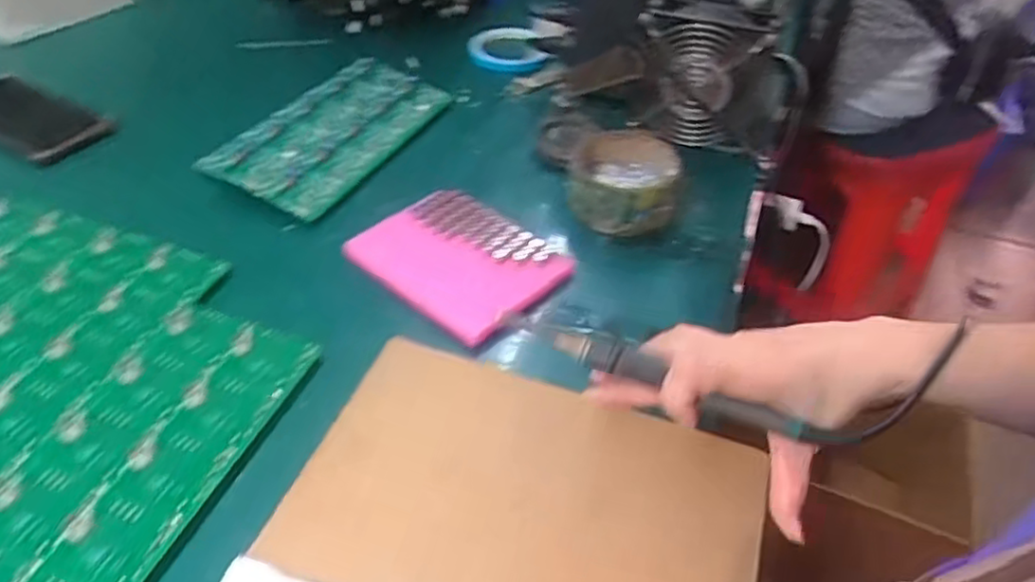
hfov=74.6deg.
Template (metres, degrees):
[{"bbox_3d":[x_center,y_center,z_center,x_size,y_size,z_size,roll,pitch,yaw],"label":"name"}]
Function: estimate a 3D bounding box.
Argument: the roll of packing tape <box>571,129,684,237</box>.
[{"bbox_3d":[0.088,-0.092,0.568,0.087,0.041,0.086,8,47,4],"label":"roll of packing tape"}]

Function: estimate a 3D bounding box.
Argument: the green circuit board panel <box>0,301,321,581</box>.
[{"bbox_3d":[-0.221,0.095,0.388,0.113,0.008,0.227,16,47,14],"label":"green circuit board panel"}]

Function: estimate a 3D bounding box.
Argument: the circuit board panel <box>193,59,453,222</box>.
[{"bbox_3d":[-0.168,-0.150,0.612,0.113,0.020,0.210,23,49,20],"label":"circuit board panel"}]

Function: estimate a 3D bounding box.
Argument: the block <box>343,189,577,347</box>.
[{"bbox_3d":[-0.044,-0.027,0.516,0.136,0.012,0.109,33,53,27],"label":"block"}]

